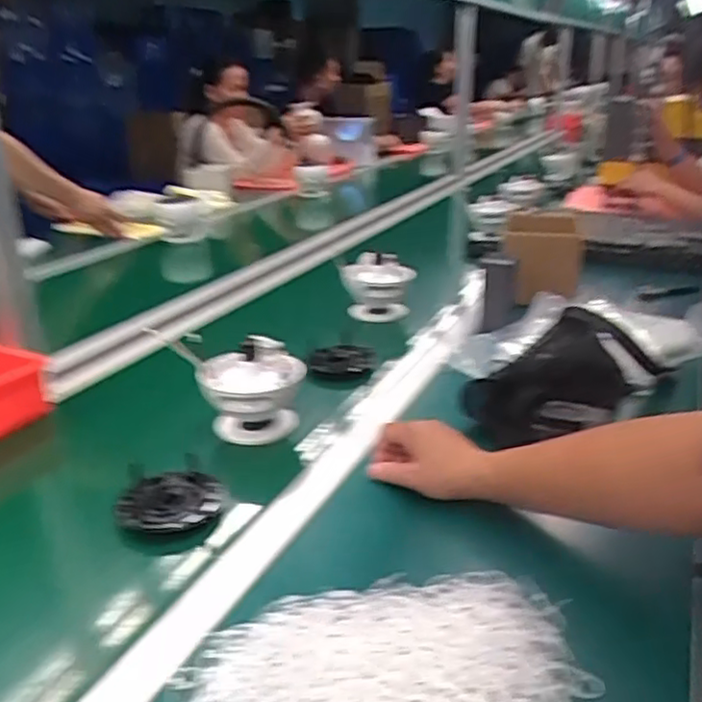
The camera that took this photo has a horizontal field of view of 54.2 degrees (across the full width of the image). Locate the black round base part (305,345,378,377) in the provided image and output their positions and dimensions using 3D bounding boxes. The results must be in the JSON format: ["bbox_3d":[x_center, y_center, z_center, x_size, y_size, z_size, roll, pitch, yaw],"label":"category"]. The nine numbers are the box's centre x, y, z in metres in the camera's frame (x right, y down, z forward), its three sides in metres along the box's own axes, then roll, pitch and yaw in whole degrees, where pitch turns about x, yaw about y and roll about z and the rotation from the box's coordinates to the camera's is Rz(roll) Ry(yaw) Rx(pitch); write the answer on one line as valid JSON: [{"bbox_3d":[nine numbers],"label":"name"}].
[{"bbox_3d":[-0.017,0.019,1.047,0.091,0.026,0.105,4,24,14],"label":"black round base part"}]

